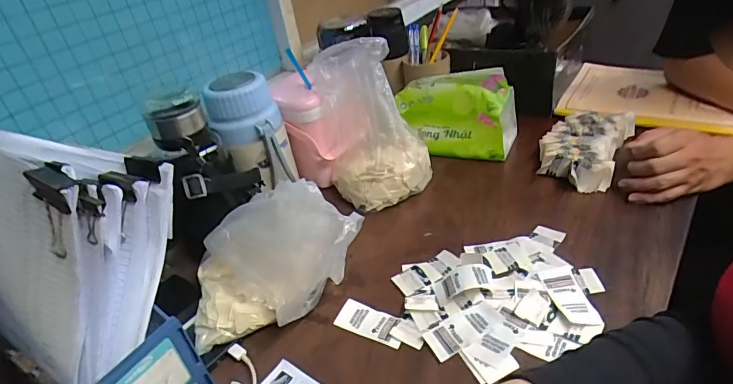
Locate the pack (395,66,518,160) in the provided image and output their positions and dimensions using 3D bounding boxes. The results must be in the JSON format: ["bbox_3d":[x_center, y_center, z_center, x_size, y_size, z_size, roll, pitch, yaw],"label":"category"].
[{"bbox_3d":[0.141,-0.127,0.739,0.188,0.110,0.083,5,36,22],"label":"pack"}]

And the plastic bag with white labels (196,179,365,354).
[{"bbox_3d":[-0.099,0.075,0.495,0.197,0.126,0.125,-6,34,3],"label":"plastic bag with white labels"}]

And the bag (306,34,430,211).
[{"bbox_3d":[0.009,-0.099,0.658,0.152,0.201,0.123,-9,33,2],"label":"bag"}]

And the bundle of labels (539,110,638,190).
[{"bbox_3d":[0.318,-0.063,0.670,0.105,0.054,0.176,15,41,33],"label":"bundle of labels"}]

